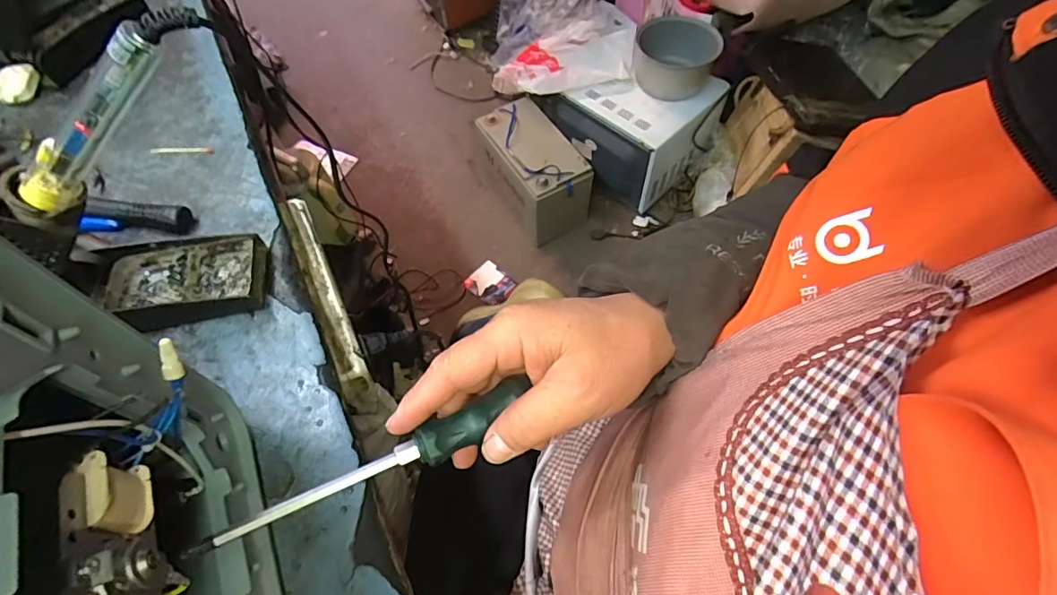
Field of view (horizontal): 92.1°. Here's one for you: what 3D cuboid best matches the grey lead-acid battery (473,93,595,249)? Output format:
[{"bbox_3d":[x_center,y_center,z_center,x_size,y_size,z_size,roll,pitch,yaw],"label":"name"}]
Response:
[{"bbox_3d":[0.003,-0.362,1.393,0.181,0.181,0.380,-29,64,-14],"label":"grey lead-acid battery"}]

